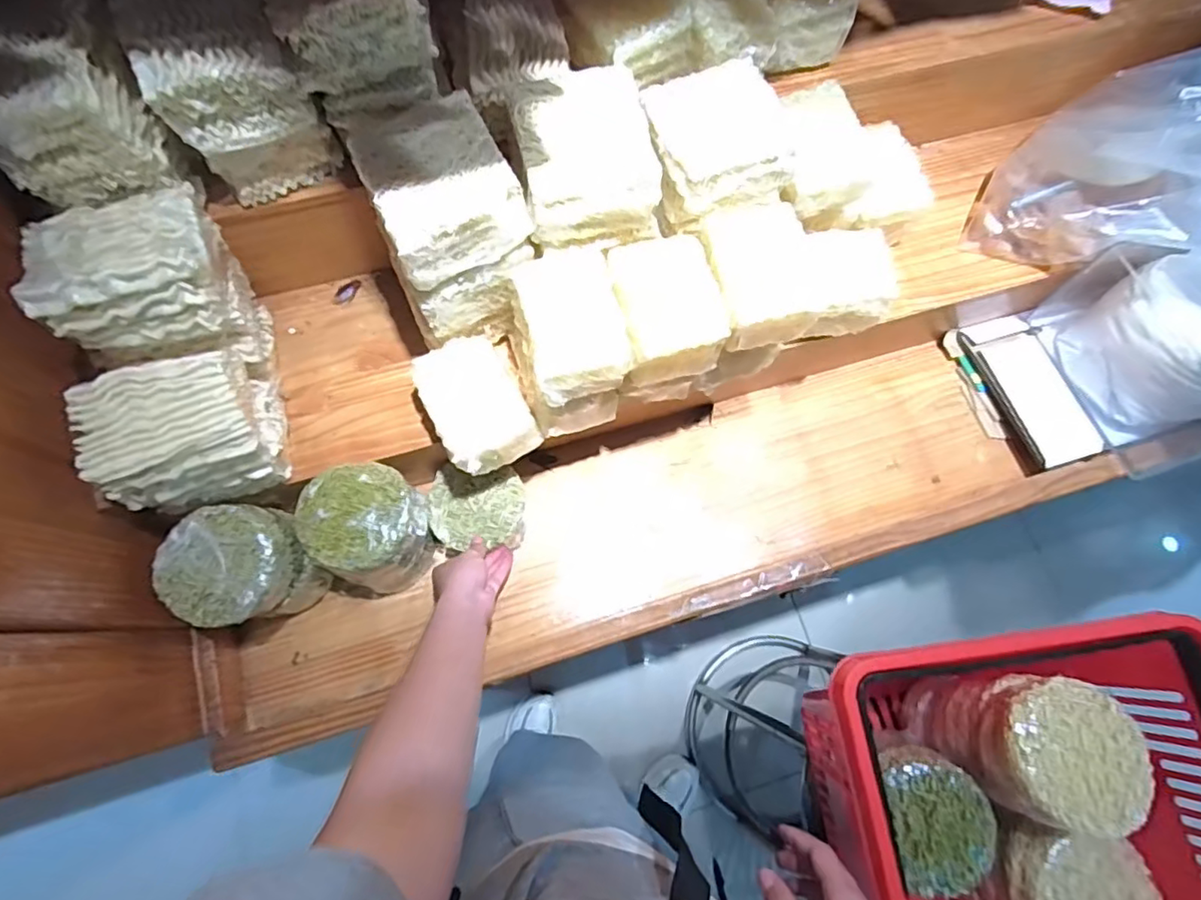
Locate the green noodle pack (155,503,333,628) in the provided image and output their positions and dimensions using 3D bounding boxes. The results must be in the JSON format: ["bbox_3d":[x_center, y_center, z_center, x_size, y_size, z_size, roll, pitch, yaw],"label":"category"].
[{"bbox_3d":[-0.365,0.128,0.639,0.111,0.164,0.120,25,74,5],"label":"green noodle pack"}]

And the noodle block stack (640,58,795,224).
[{"bbox_3d":[0.111,-0.290,0.554,0.133,0.050,0.125,-12,74,-6],"label":"noodle block stack"}]

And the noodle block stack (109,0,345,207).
[{"bbox_3d":[-0.312,-0.316,0.509,0.106,0.129,0.124,-24,76,-9],"label":"noodle block stack"}]

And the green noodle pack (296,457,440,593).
[{"bbox_3d":[-0.247,0.087,0.656,0.118,0.157,0.117,25,74,5],"label":"green noodle pack"}]

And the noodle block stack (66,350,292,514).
[{"bbox_3d":[-0.381,-0.013,0.557,0.134,0.123,0.104,-22,76,-8],"label":"noodle block stack"}]

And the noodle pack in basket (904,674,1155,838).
[{"bbox_3d":[0.395,0.274,0.559,0.110,0.160,0.117,11,73,1],"label":"noodle pack in basket"}]

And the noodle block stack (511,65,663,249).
[{"bbox_3d":[-0.015,-0.264,0.537,0.123,0.076,0.136,-12,74,-6],"label":"noodle block stack"}]

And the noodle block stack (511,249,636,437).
[{"bbox_3d":[-0.032,-0.100,0.587,0.098,0.134,0.129,-14,75,-6],"label":"noodle block stack"}]

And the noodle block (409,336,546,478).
[{"bbox_3d":[-0.127,-0.045,0.602,0.089,0.063,0.125,-29,77,-10],"label":"noodle block"}]

